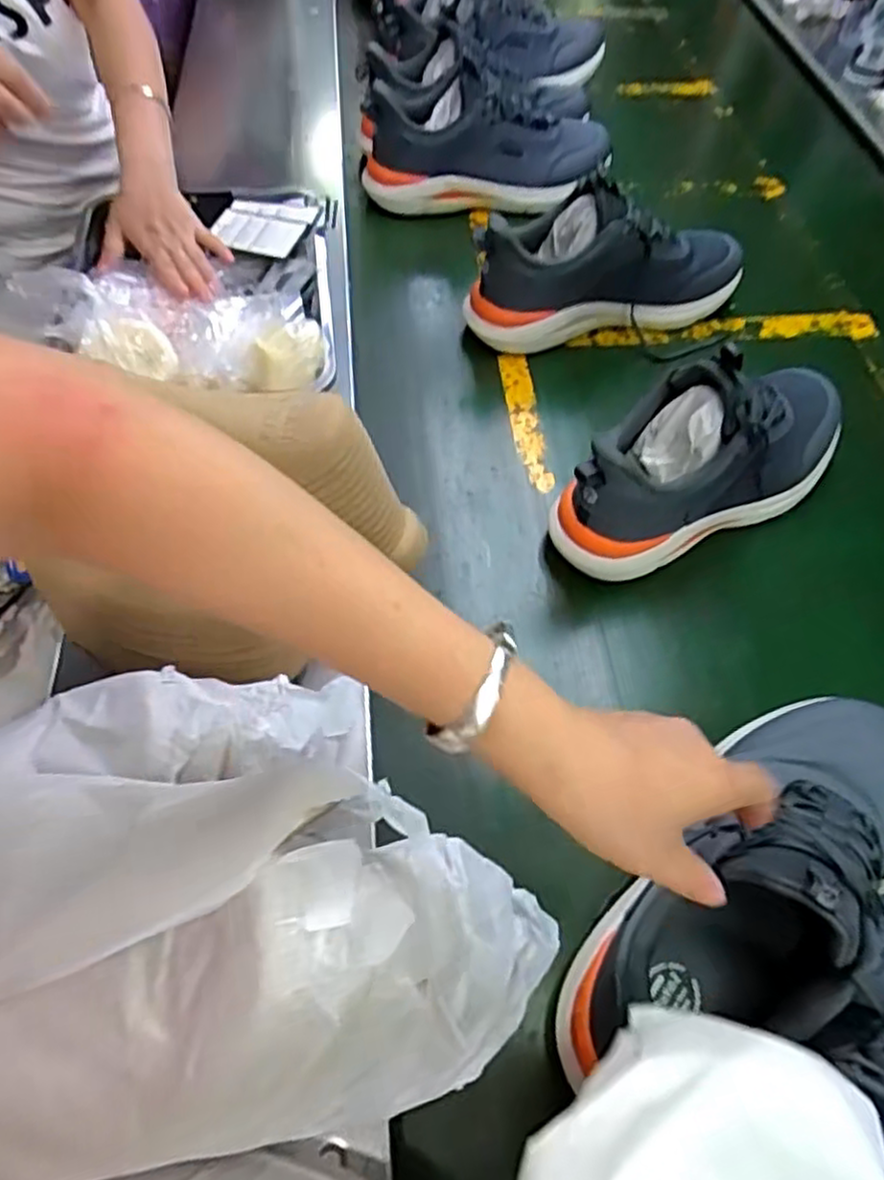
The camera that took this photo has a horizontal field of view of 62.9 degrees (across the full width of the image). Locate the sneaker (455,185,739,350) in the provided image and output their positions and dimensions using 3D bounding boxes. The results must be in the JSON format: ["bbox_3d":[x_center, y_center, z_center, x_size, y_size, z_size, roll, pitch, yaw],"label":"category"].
[{"bbox_3d":[0.186,-0.364,0.805,0.322,0.150,0.109,-16,60,-12],"label":"sneaker"}]

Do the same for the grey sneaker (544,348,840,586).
[{"bbox_3d":[0.255,-0.130,0.644,0.329,0.154,0.117,-24,62,-16],"label":"grey sneaker"}]

